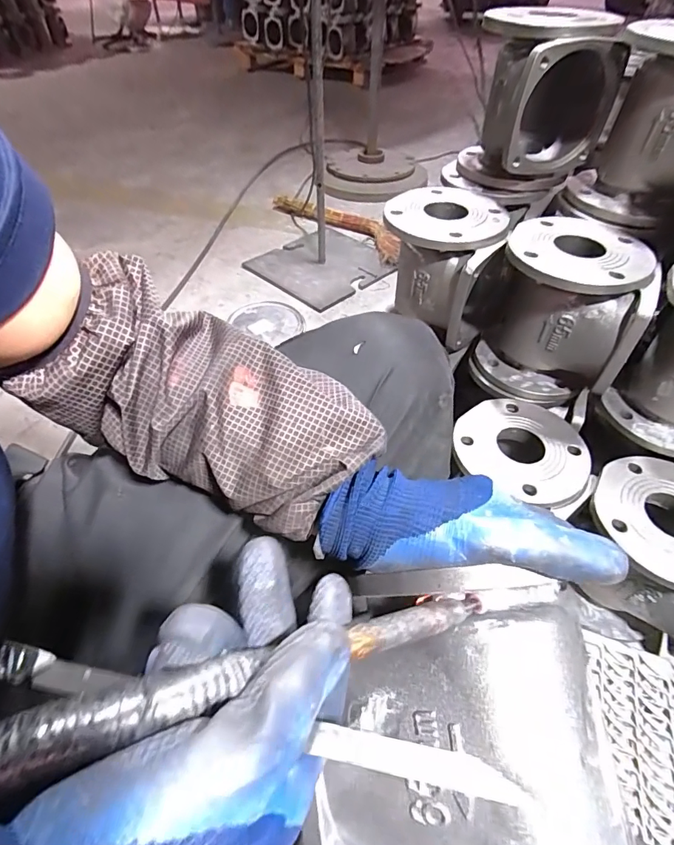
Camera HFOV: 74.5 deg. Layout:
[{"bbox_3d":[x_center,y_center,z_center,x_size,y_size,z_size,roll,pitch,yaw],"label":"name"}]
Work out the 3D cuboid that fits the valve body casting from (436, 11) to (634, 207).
[{"bbox_3d":[0.281,-0.454,0.649,0.207,0.201,0.168,20,51,16],"label":"valve body casting"}]

